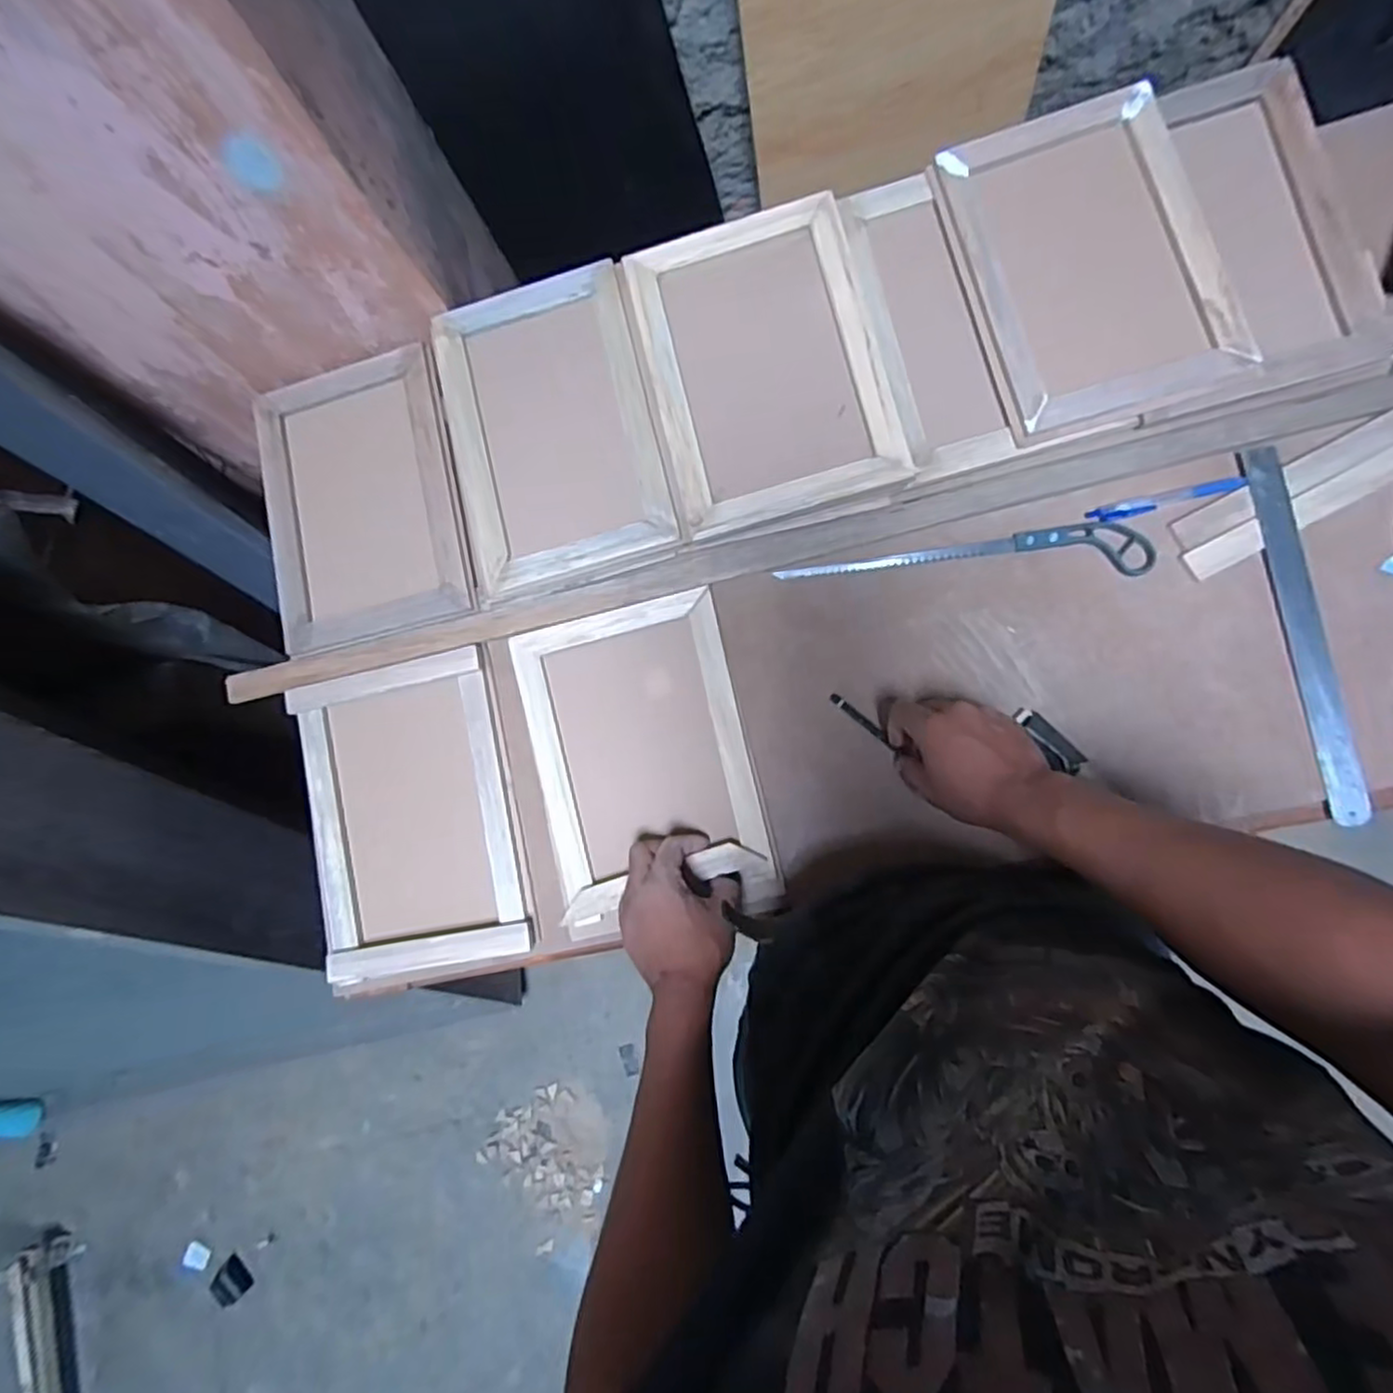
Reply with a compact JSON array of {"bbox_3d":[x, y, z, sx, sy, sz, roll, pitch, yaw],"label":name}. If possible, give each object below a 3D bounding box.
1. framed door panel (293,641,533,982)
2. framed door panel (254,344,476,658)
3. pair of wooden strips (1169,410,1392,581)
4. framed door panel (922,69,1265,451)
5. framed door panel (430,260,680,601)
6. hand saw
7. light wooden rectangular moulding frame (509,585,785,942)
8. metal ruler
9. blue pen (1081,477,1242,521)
[{"bbox_3d":[-0.284,0.114,0.685,0.207,0.033,0.295,-14,80,6],"label":"framed door panel"},{"bbox_3d":[-0.352,-0.209,0.738,0.210,0.040,0.302,-14,80,7],"label":"framed door panel"},{"bbox_3d":[0.522,-0.176,0.603,0.211,0.010,0.054,-28,84,5],"label":"pair of wooden strips"},{"bbox_3d":[0.351,-0.395,0.631,0.197,0.023,0.288,-15,85,6],"label":"framed door panel"},{"bbox_3d":[-0.147,-0.266,0.683,0.202,0.032,0.303,-14,85,6],"label":"framed door panel"},{"bbox_3d":[0.244,-0.134,0.645,0.324,0.011,0.047,1,87,7],"label":"hand saw"},{"bbox_3d":[-0.053,0.062,0.657,0.200,0.029,0.294,-14,85,6],"label":"light wooden rectangular moulding frame"},{"bbox_3d":[0.520,-0.055,0.593,0.030,0.008,0.321,-11,85,9],"label":"metal ruler"},{"bbox_3d":[0.423,-0.177,0.620,0.138,0.011,0.013,-13,85,6],"label":"blue pen"}]

